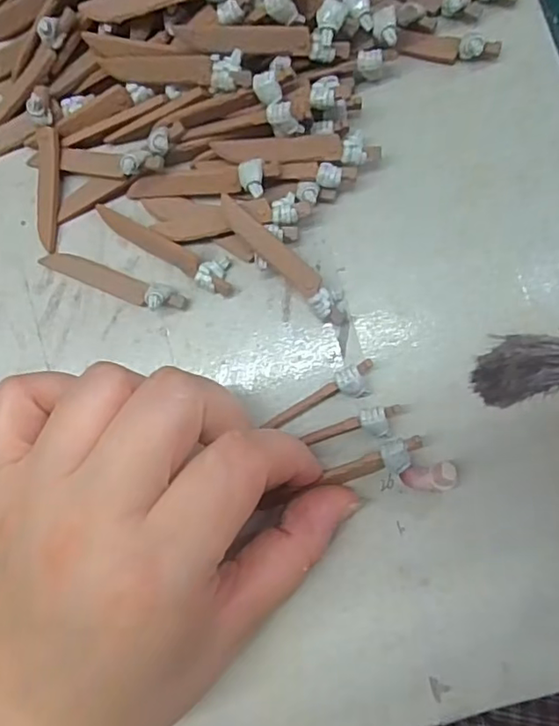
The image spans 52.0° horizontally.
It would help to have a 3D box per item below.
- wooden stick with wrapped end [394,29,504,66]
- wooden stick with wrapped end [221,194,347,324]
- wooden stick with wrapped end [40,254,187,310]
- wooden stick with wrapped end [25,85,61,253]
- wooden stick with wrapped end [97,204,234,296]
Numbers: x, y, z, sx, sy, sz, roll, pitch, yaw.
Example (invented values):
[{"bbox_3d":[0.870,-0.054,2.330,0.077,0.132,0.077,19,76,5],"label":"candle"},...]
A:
[{"bbox_3d":[0.061,-0.114,0.207,0.036,0.010,0.008,13,86,6],"label":"wooden stick with wrapped end"},{"bbox_3d":[0.002,-0.036,0.201,0.058,0.009,0.011,43,89,-6],"label":"wooden stick with wrapped end"},{"bbox_3d":[-0.062,-0.030,0.211,0.058,0.011,0.010,19,87,6],"label":"wooden stick with wrapped end"},{"bbox_3d":[-0.088,-0.073,0.215,0.009,0.009,0.058,2,101,5],"label":"wooden stick with wrapped end"},{"bbox_3d":[-0.043,-0.043,0.213,0.059,0.007,0.013,28,87,7],"label":"wooden stick with wrapped end"}]

